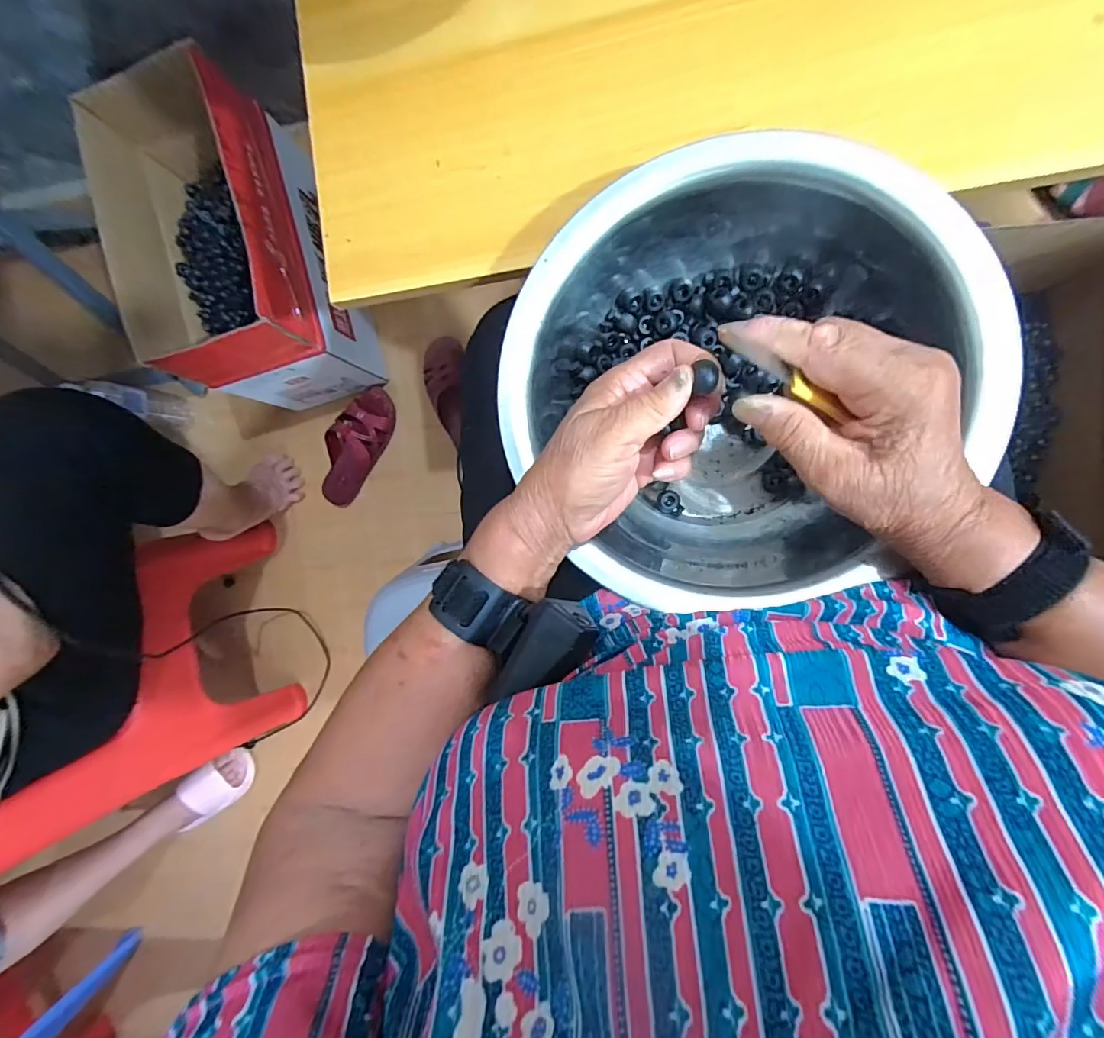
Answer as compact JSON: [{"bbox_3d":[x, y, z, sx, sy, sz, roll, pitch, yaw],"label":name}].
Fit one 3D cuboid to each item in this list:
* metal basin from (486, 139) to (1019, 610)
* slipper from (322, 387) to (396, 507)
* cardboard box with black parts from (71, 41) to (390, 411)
[{"bbox_3d":[0.111,-0.093,0.327,0.289,0.107,0.260,-9,91,7],"label":"metal basin"},{"bbox_3d":[-0.378,-0.136,0.908,0.097,0.050,0.231,37,96,4],"label":"slipper"},{"bbox_3d":[-0.488,-0.429,0.773,0.229,0.302,0.417,-13,91,7],"label":"cardboard box with black parts"}]

